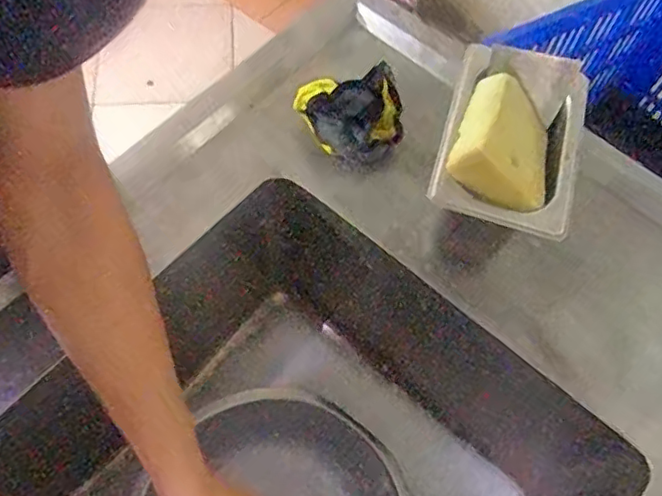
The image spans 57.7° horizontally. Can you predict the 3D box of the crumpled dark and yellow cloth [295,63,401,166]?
[{"bbox_3d":[0.026,-0.138,0.649,0.109,0.066,0.092,-18,64,-11],"label":"crumpled dark and yellow cloth"}]

